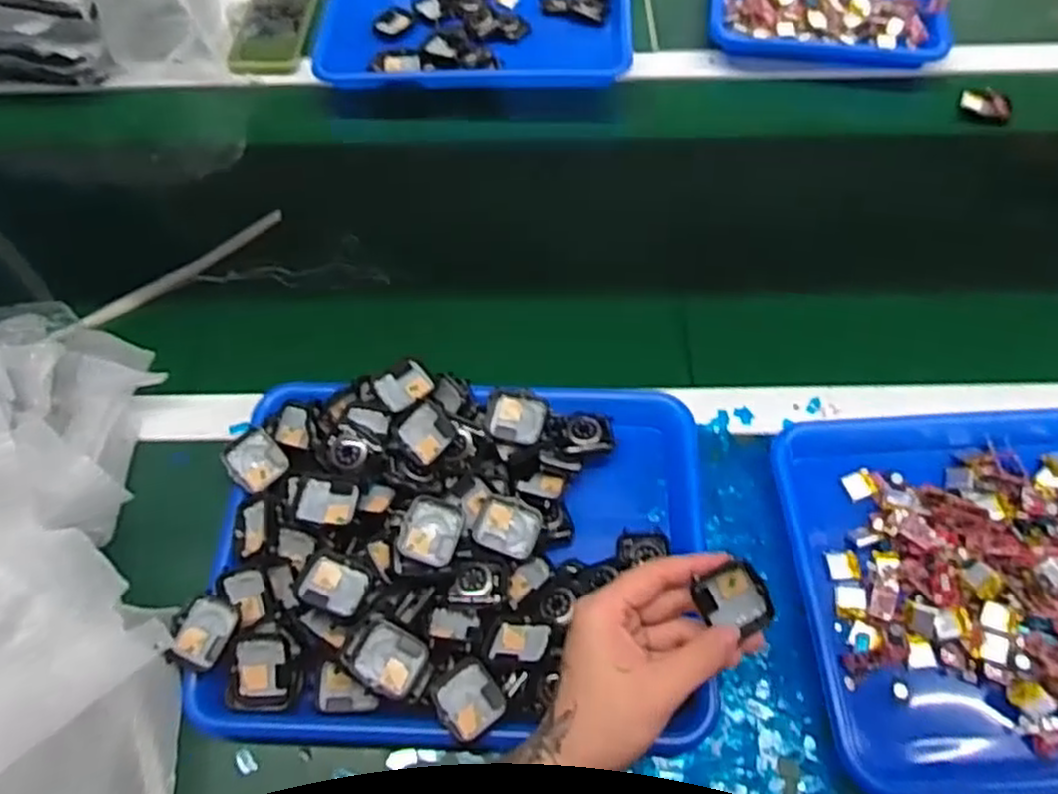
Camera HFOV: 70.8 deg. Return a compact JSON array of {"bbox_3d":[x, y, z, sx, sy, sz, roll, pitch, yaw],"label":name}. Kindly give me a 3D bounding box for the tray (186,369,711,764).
[{"bbox_3d":[-0.049,0.101,0.511,0.327,0.054,0.249,3,60,3],"label":"tray"}]

